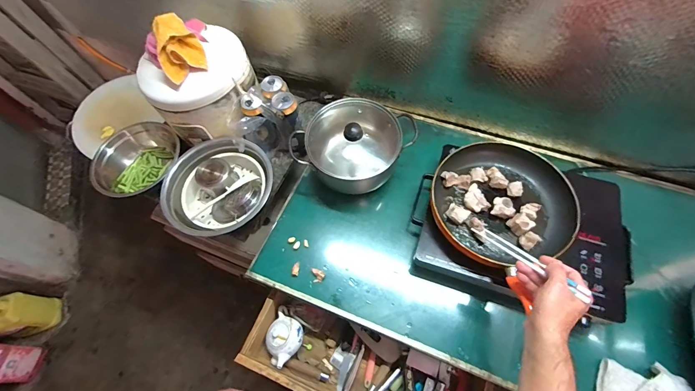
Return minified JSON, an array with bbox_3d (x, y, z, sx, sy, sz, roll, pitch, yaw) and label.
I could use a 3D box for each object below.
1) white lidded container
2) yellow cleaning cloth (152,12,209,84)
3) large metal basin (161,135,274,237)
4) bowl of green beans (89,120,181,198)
[{"bbox_3d":[-0.364,-0.280,0.798,0.249,0.173,0.233,0,63,3],"label":"white lidded container"},{"bbox_3d":[-0.372,-0.327,0.691,0.093,0.075,0.116,-28,65,-12],"label":"yellow cleaning cloth"},{"bbox_3d":[-0.314,-0.012,0.780,0.261,0.111,0.243,-1,63,2],"label":"large metal basin"},{"bbox_3d":[-0.558,-0.090,0.853,0.220,0.087,0.219,-1,63,2],"label":"bowl of green beans"}]

